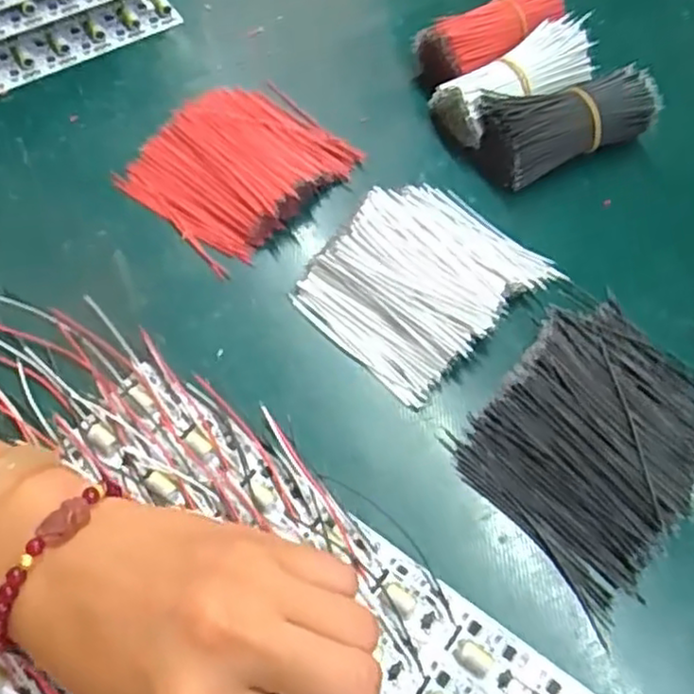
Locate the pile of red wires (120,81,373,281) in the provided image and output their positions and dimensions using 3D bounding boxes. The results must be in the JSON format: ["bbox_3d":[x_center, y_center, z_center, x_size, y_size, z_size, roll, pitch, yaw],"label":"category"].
[{"bbox_3d":[-0.058,-0.100,0.376,0.086,0.019,0.102,39,68,17],"label":"pile of red wires"}]

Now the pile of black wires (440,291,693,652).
[{"bbox_3d":[0.110,0.038,0.307,0.092,0.016,0.118,40,69,17],"label":"pile of black wires"}]

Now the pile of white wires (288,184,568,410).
[{"bbox_3d":[0.037,-0.036,0.344,0.105,0.020,0.087,-40,70,-19],"label":"pile of white wires"}]

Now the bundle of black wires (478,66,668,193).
[{"bbox_3d":[0.117,-0.124,0.381,0.088,0.035,0.045,-22,65,-12],"label":"bundle of black wires"}]

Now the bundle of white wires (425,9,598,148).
[{"bbox_3d":[0.093,-0.147,0.393,0.089,0.036,0.041,-26,65,-15],"label":"bundle of white wires"}]

